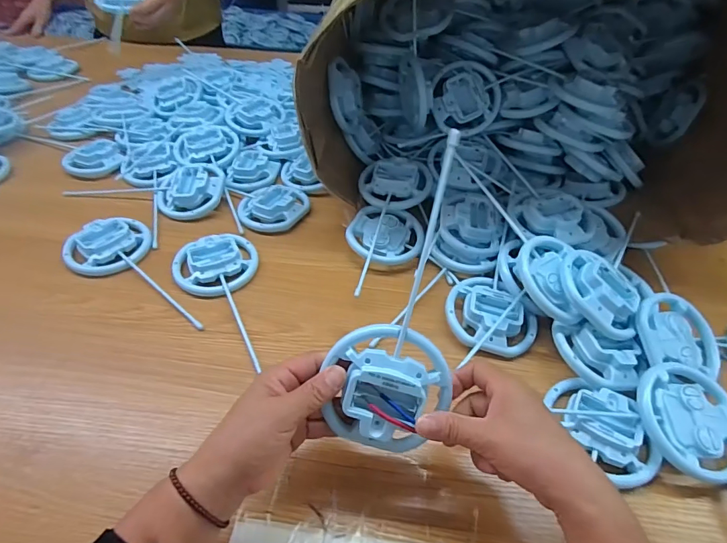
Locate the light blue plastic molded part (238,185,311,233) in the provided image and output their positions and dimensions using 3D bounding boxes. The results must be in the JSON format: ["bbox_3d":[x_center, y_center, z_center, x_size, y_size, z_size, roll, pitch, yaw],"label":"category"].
[{"bbox_3d":[-0.134,-0.097,0.652,0.103,0.027,0.083,-22,50,-22],"label":"light blue plastic molded part"}]

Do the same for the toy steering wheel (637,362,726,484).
[{"bbox_3d":[0.300,0.136,0.400,0.090,0.033,0.099,1,46,-1],"label":"toy steering wheel"}]

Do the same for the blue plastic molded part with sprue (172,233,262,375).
[{"bbox_3d":[-0.169,0.032,0.520,0.104,0.028,0.207,-14,48,-15],"label":"blue plastic molded part with sprue"}]

